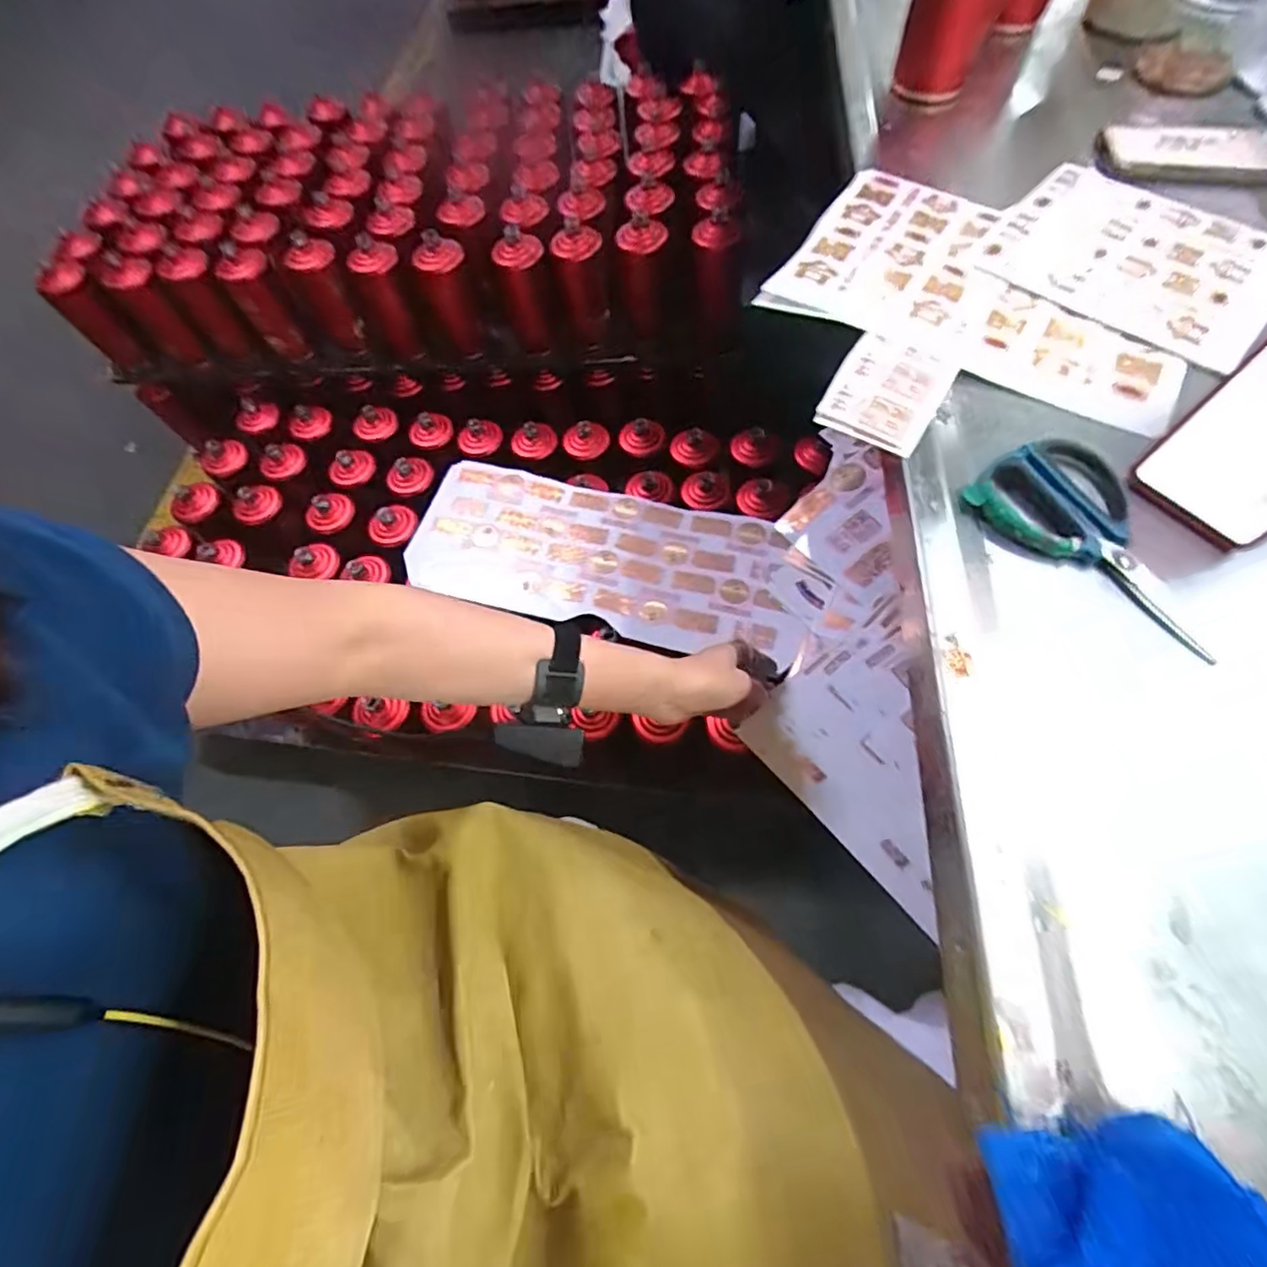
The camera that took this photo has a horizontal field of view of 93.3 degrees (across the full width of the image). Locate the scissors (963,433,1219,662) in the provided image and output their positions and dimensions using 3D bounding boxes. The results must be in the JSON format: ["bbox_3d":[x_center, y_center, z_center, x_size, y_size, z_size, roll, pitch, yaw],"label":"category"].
[{"bbox_3d":[0.295,-0.061,0.370,0.084,0.014,0.159,-34,64,-11],"label":"scissors"}]

